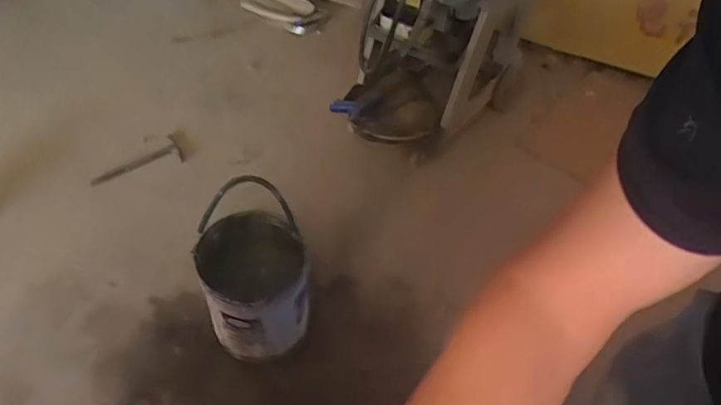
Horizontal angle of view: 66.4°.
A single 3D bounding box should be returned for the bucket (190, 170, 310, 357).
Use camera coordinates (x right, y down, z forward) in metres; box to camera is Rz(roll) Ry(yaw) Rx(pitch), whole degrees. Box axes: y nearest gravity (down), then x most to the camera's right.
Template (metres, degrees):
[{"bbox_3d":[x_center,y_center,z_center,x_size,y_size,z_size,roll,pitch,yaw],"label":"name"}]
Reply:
[{"bbox_3d":[-0.270,0.188,1.402,0.255,0.439,0.249,2,48,-2],"label":"bucket"}]

